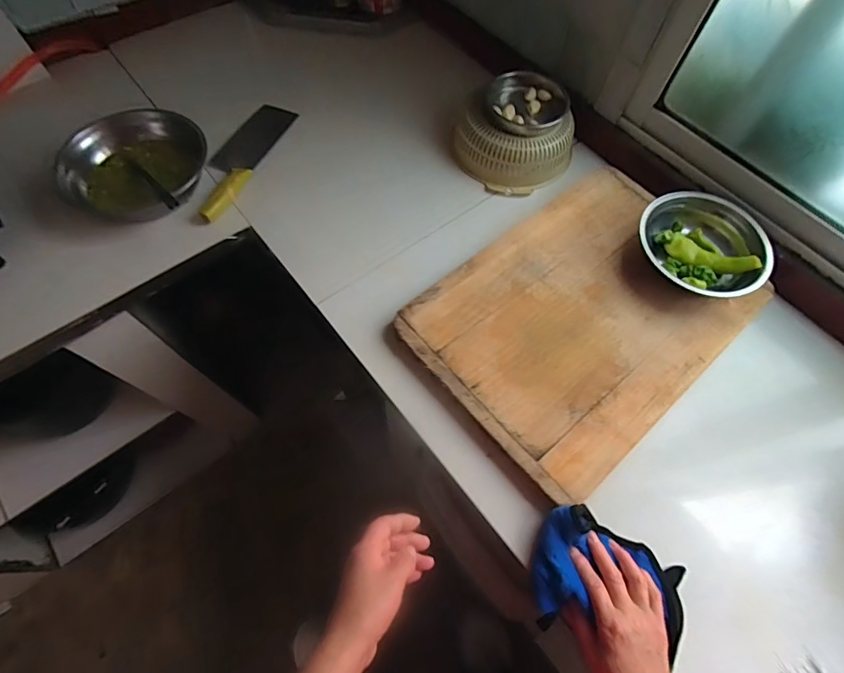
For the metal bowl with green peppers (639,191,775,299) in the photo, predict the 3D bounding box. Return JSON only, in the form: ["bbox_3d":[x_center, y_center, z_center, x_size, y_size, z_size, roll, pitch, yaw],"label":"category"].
[{"bbox_3d":[0.419,-0.134,0.673,0.186,0.056,0.180,1,64,-1],"label":"metal bowl with green peppers"}]

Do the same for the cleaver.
[{"bbox_3d":[-0.321,-0.317,0.772,0.087,0.027,0.294,17,65,6],"label":"cleaver"}]

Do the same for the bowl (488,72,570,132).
[{"bbox_3d":[0.173,-0.404,0.747,0.128,0.046,0.119,1,64,-1],"label":"bowl"}]

